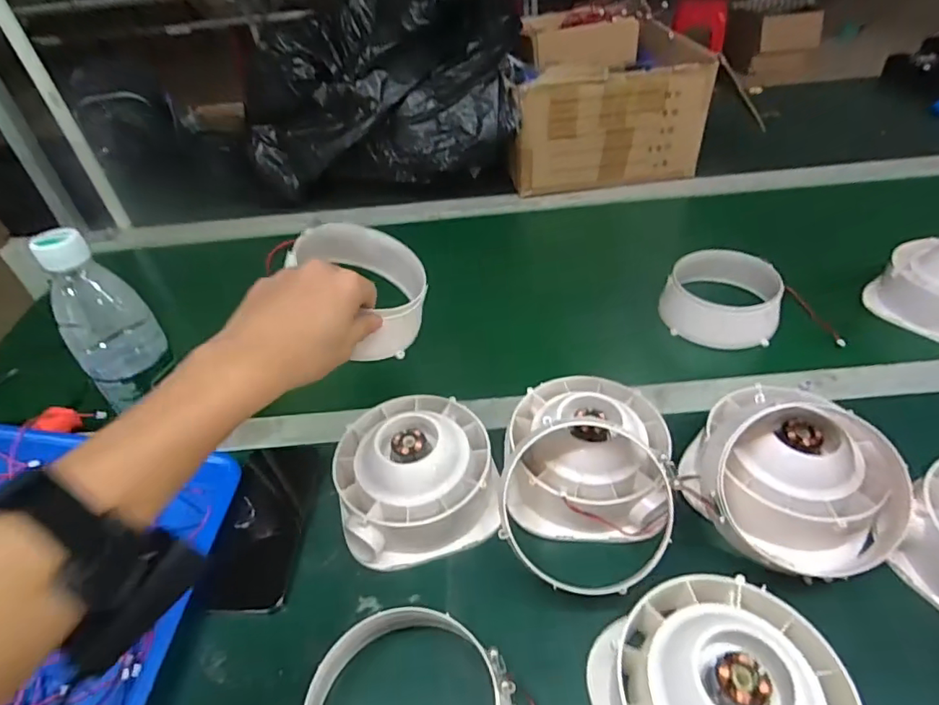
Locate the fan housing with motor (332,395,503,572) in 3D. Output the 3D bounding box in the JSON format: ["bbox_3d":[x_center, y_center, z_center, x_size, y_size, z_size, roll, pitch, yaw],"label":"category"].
[{"bbox_3d":[-0.044,0.101,0.447,0.130,0.068,0.148,-14,42,-9],"label":"fan housing with motor"}]

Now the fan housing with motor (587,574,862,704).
[{"bbox_3d":[0.149,0.199,0.311,0.131,0.064,0.126,-3,42,3],"label":"fan housing with motor"}]

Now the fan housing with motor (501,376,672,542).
[{"bbox_3d":[0.102,0.078,0.448,0.140,0.064,0.138,9,44,16],"label":"fan housing with motor"}]

